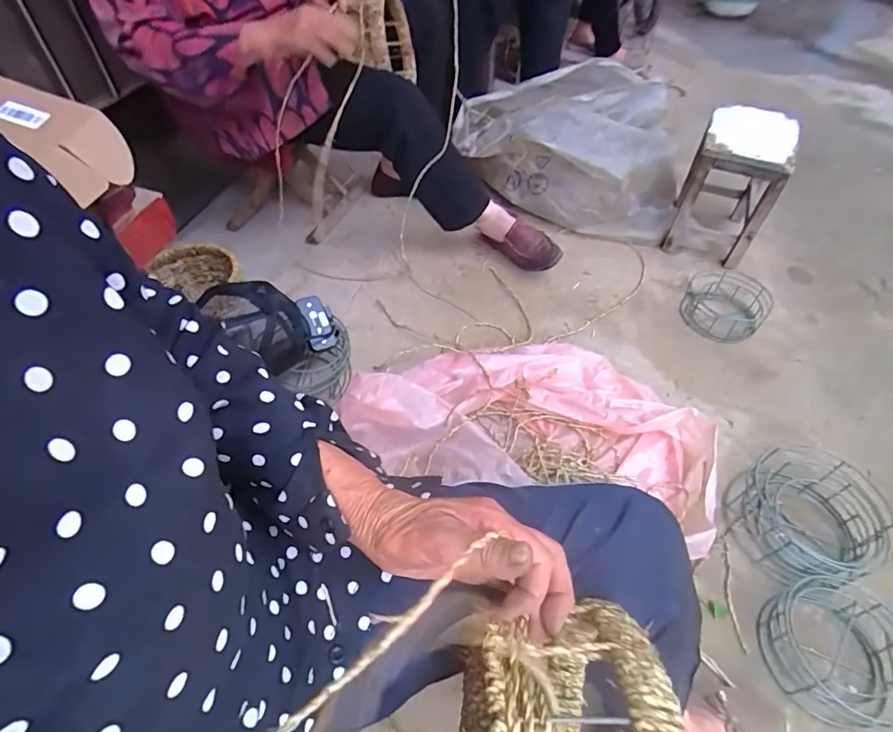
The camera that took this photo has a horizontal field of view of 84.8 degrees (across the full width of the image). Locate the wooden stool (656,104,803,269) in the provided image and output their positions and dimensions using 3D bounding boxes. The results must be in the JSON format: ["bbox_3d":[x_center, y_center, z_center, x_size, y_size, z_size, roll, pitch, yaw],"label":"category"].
[{"bbox_3d":[0.731,-0.466,1.272,0.204,0.314,0.271,24,53,18],"label":"wooden stool"}]

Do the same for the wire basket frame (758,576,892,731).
[{"bbox_3d":[0.566,0.407,0.703,0.204,0.054,0.187,-8,50,-8],"label":"wire basket frame"}]

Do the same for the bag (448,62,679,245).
[{"bbox_3d":[0.362,-0.644,1.444,0.641,0.257,0.489,9,50,6],"label":"bag"}]

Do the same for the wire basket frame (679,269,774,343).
[{"bbox_3d":[0.658,-0.144,1.165,0.183,0.064,0.175,36,58,26],"label":"wire basket frame"}]

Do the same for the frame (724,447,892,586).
[{"bbox_3d":[0.607,0.248,0.824,0.232,0.079,0.214,-23,54,-20],"label":"frame"}]

